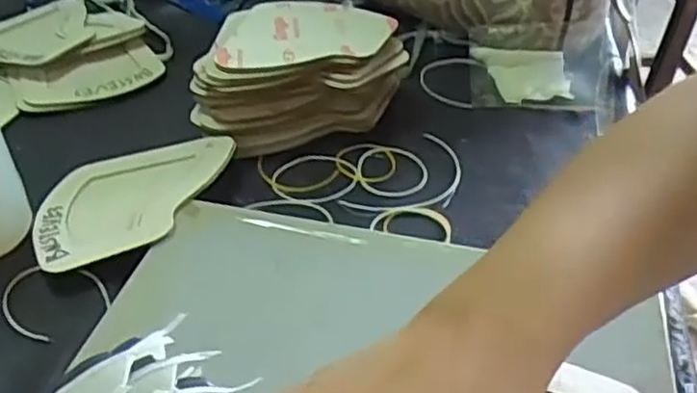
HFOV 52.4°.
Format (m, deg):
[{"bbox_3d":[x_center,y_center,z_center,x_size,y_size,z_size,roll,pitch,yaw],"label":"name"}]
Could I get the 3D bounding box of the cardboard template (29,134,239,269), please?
[{"bbox_3d":[-0.136,-0.002,0.462,0.128,0.005,0.113,-16,34,-11],"label":"cardboard template"}]

